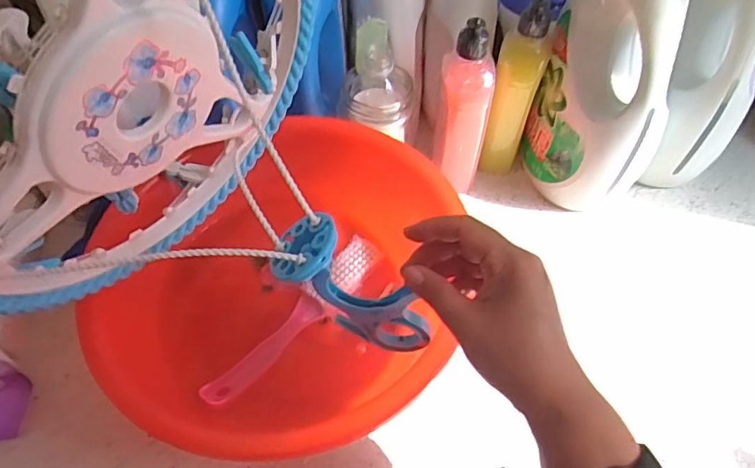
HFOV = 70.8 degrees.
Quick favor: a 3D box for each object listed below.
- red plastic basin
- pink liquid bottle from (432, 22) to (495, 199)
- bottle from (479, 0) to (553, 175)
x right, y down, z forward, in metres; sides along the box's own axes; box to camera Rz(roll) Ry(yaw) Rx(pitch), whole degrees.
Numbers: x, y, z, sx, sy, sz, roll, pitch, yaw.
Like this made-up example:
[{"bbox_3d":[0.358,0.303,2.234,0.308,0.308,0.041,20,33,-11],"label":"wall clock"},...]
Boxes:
[{"bbox_3d":[-0.084,0.052,0.501,0.307,0.140,0.287,0,56,0],"label":"red plastic basin"},{"bbox_3d":[0.093,-0.133,0.588,0.059,0.199,0.054,11,57,7],"label":"pink liquid bottle"},{"bbox_3d":[0.154,-0.159,0.605,0.051,0.202,0.058,17,58,11],"label":"bottle"}]

